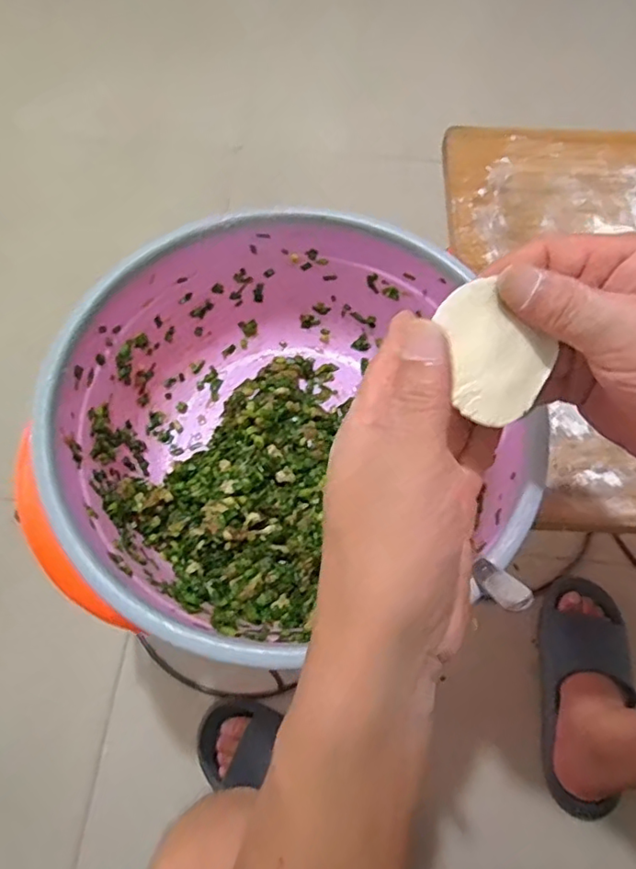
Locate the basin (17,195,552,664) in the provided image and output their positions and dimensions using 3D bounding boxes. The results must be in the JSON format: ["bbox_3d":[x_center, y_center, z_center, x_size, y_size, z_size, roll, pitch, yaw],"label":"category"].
[{"bbox_3d":[-0.023,-0.005,0.393,0.268,0.106,0.265,0,65,-1],"label":"basin"}]

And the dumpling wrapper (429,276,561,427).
[{"bbox_3d":[0.074,-0.034,0.256,0.057,0.007,0.048,42,80,-7],"label":"dumpling wrapper"}]

